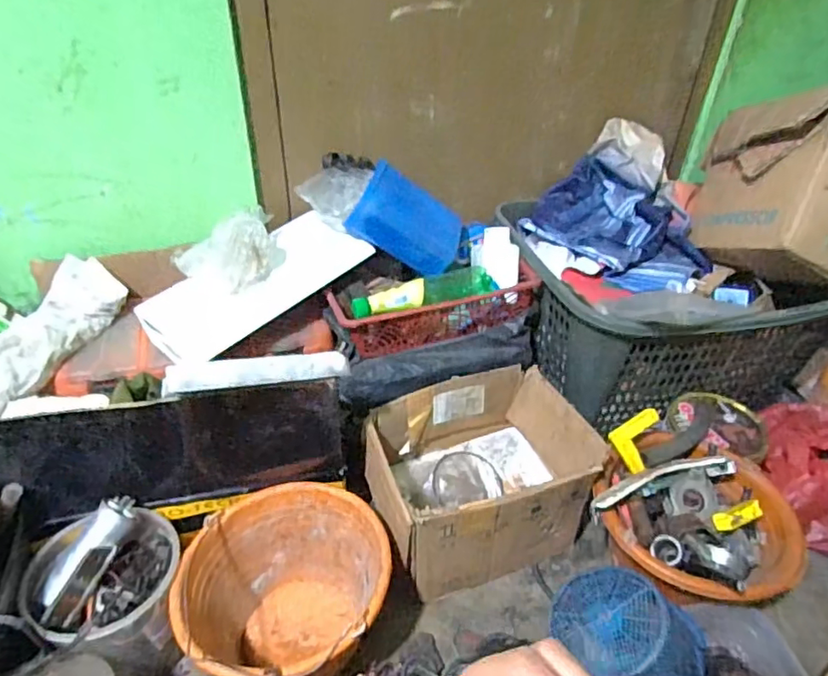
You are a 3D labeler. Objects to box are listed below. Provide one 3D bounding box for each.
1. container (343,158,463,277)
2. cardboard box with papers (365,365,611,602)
[{"bbox_3d":[-0.015,-0.189,0.939,0.175,0.130,0.098,29,-2,-21],"label":"container"},{"bbox_3d":[0.091,0.206,0.873,0.303,0.183,0.224,-13,40,-17],"label":"cardboard box with papers"}]

